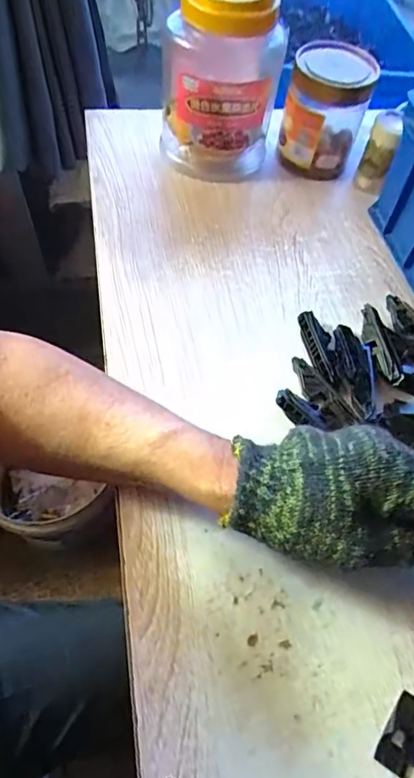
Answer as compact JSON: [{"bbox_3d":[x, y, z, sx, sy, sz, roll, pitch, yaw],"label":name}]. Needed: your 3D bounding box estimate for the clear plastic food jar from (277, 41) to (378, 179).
[{"bbox_3d":[0.124,-0.294,0.539,0.088,0.109,0.076,13,58,3],"label":"clear plastic food jar"}]

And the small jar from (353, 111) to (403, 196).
[{"bbox_3d":[0.184,-0.251,0.539,0.031,0.085,0.029,2,58,-4],"label":"small jar"}]

